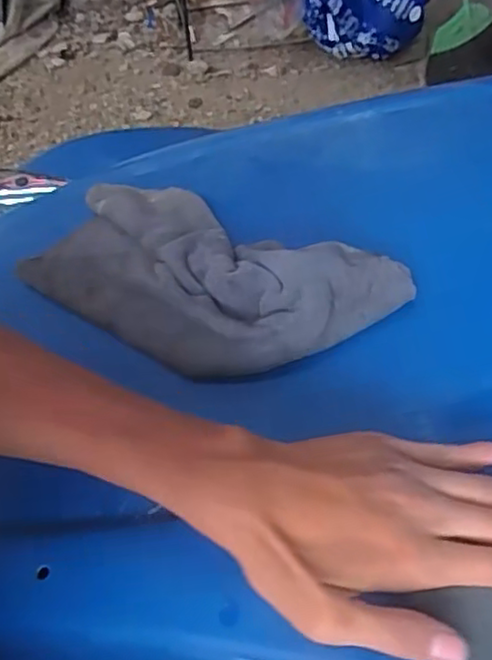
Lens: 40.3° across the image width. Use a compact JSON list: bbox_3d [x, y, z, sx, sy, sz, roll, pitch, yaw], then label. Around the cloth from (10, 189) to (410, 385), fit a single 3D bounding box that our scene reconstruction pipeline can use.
[{"bbox_3d":[-0.043,-0.047,0.500,0.305,0.038,0.147,19,54,35],"label":"cloth"}]

